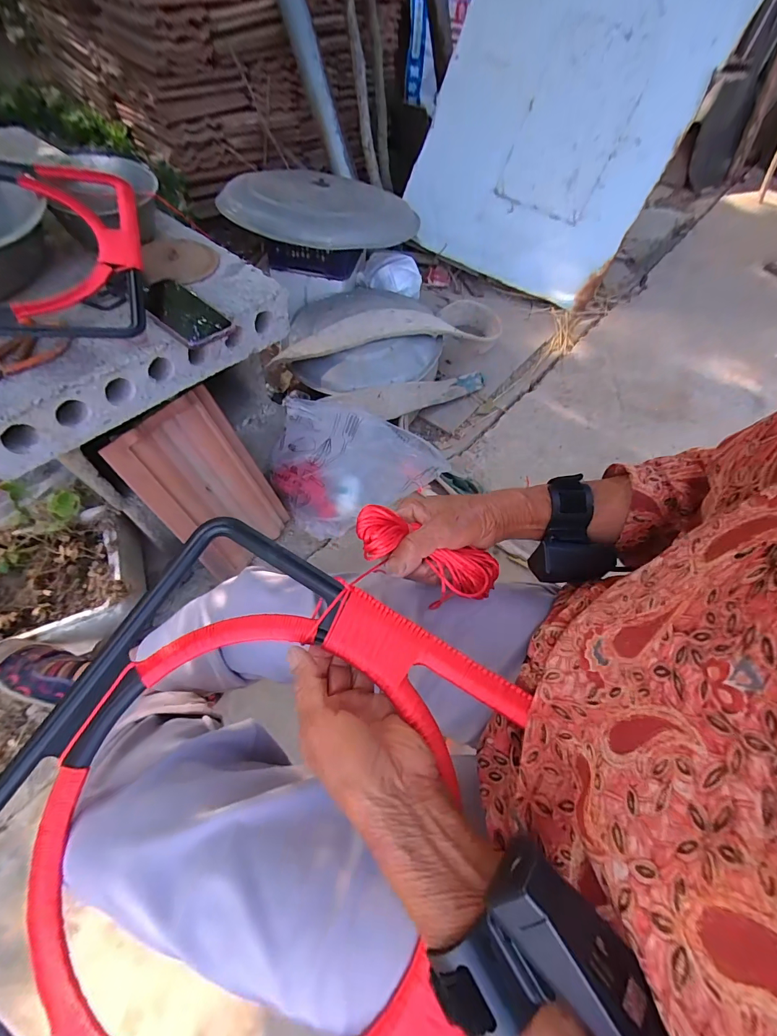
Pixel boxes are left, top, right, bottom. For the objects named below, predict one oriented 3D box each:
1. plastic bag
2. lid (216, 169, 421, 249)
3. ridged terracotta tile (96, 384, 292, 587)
[{"bbox_3d":[-0.074,-0.138,0.853,0.343,0.188,0.227,-21,64,-18],"label":"plastic bag"},{"bbox_3d":[-0.223,-0.995,1.221,0.576,0.075,0.576,3,59,-5],"label":"lid"},{"bbox_3d":[-0.329,-0.057,0.725,0.035,0.325,0.207,7,46,36],"label":"ridged terracotta tile"}]

